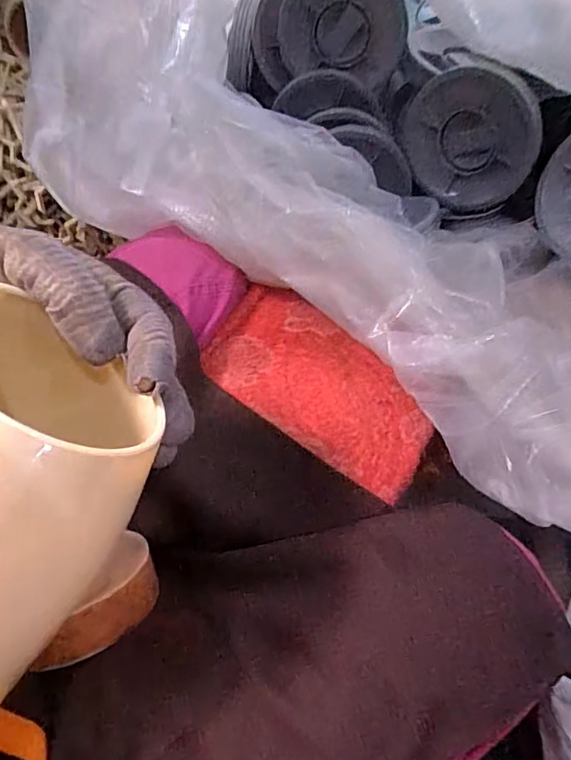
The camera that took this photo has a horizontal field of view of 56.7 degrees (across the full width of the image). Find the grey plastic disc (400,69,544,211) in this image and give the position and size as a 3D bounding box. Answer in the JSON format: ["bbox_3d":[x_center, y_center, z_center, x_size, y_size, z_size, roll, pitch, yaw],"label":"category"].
[{"bbox_3d":[0.183,-0.240,0.535,0.129,0.121,0.009,31,40,8],"label":"grey plastic disc"}]

